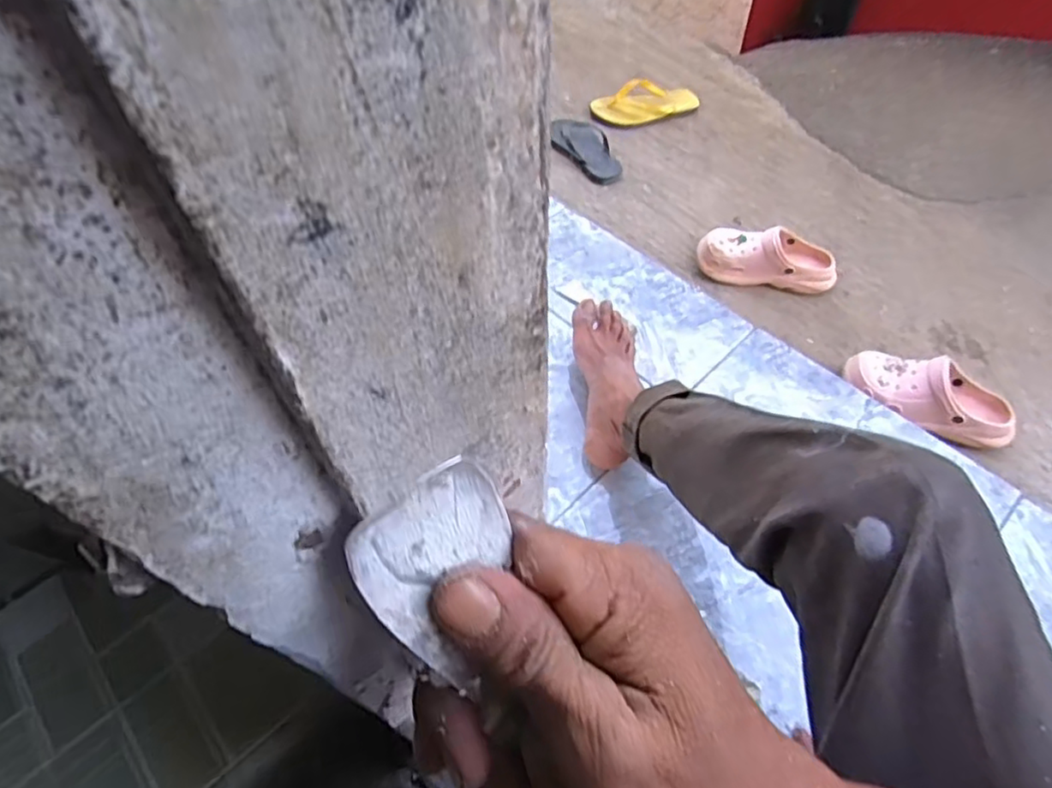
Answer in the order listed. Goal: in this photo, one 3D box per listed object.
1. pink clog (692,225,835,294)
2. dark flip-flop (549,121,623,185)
[{"bbox_3d":[0.424,-0.242,1.119,0.237,0.077,0.095,4,56,4],"label":"pink clog"},{"bbox_3d":[0.121,-0.497,1.294,0.104,0.030,0.191,-25,59,-15],"label":"dark flip-flop"}]

